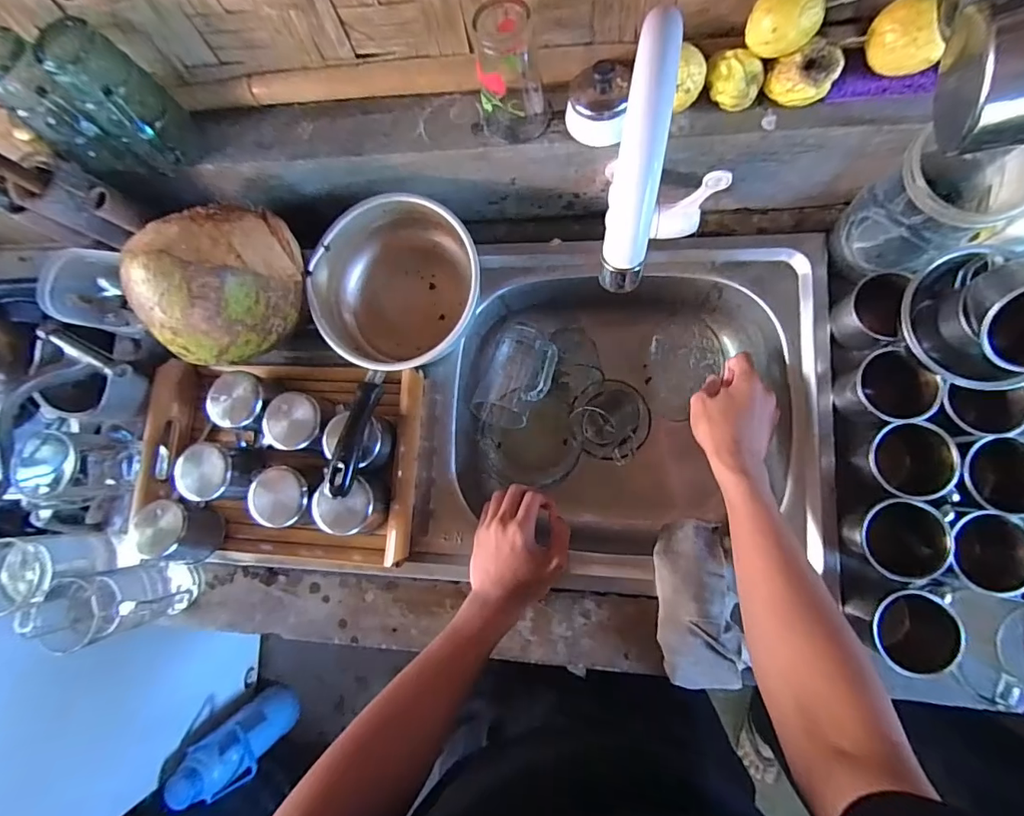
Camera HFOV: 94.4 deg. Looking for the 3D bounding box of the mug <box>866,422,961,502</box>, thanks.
[{"bbox_3d":[0.379,0.052,0.474,0.074,0.089,0.070,0,84,8],"label":"mug"}]

